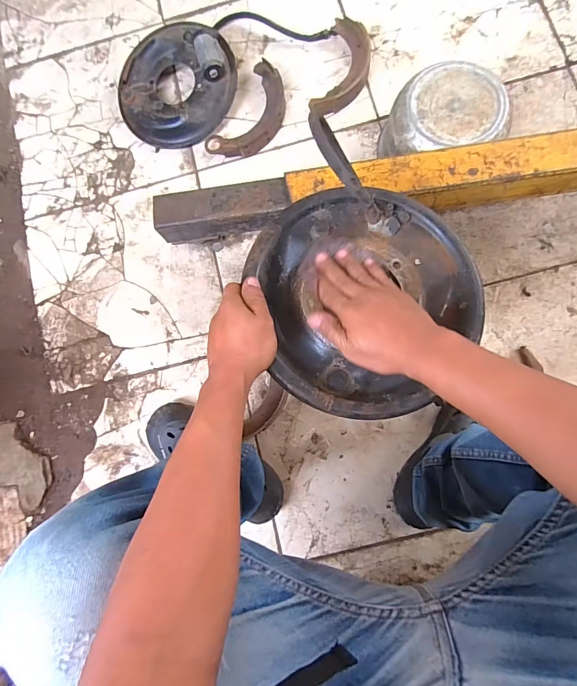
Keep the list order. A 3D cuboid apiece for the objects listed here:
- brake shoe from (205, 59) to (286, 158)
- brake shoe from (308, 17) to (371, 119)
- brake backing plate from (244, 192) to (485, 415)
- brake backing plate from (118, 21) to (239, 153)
[{"bbox_3d":[-0.075,-0.486,0.815,0.122,0.032,0.223,34,87,8],"label":"brake shoe"},{"bbox_3d":[0.120,-0.585,0.808,0.098,0.032,0.221,14,85,7],"label":"brake shoe"},{"bbox_3d":[0.093,-0.055,0.427,0.245,0.051,0.260,-1,83,5],"label":"brake backing plate"},{"bbox_3d":[-0.246,-0.567,0.823,0.263,0.086,0.249,-1,83,5],"label":"brake backing plate"}]

